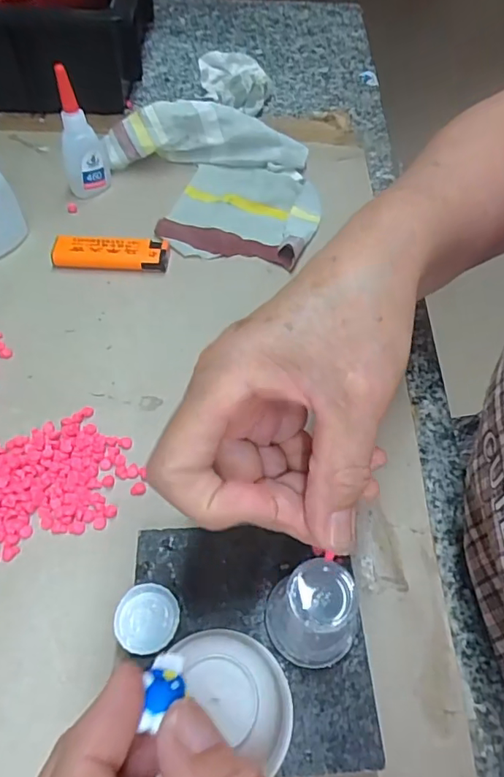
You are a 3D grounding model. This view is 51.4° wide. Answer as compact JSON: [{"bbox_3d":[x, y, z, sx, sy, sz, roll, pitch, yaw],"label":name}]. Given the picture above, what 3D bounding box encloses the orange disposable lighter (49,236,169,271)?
[{"bbox_3d":[-0.101,-0.095,0.372,0.081,0.017,0.021,4,54,0],"label":"orange disposable lighter"}]

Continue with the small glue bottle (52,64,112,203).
[{"bbox_3d":[-0.128,-0.189,0.395,0.032,0.090,0.021,-13,56,-12],"label":"small glue bottle"}]

